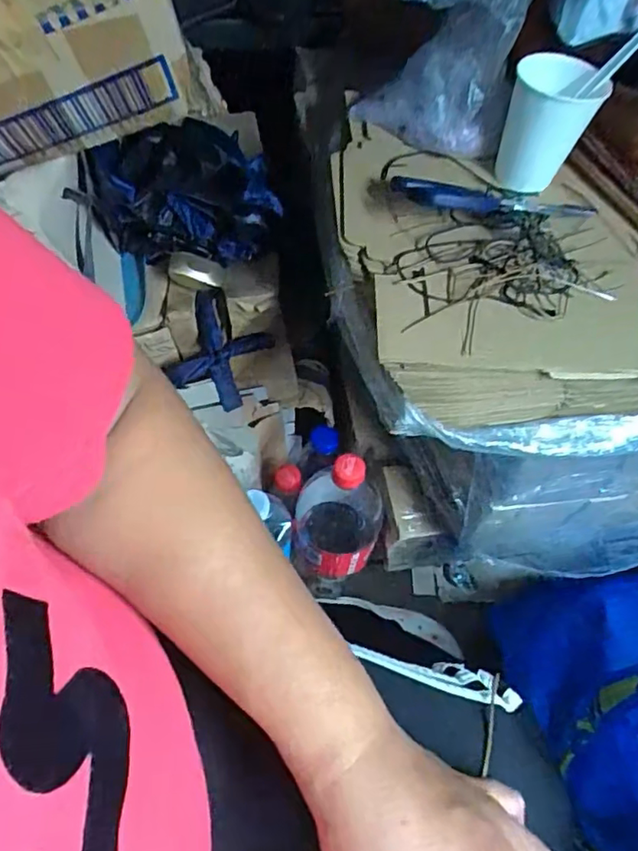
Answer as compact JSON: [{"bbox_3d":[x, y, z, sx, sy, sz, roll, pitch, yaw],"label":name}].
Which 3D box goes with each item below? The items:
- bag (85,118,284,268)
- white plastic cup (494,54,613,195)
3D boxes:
[{"bbox_3d":[-0.120,-0.207,0.540,0.161,0.120,0.037,-4,56,-5],"label":"bag"},{"bbox_3d":[0.186,-0.244,0.481,0.067,0.084,0.071,1,56,-2],"label":"white plastic cup"}]

